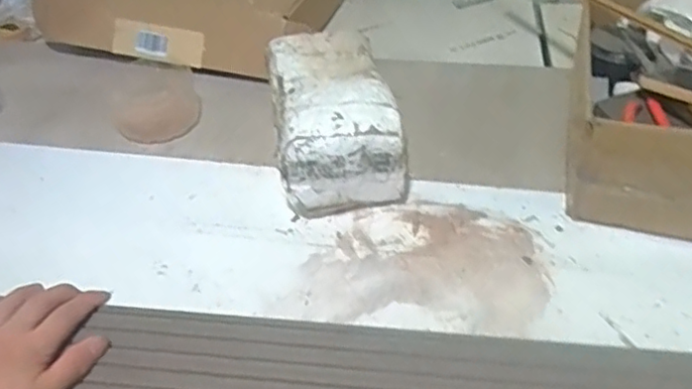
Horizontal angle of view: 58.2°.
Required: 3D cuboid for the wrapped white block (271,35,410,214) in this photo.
[{"bbox_3d":[-0.015,-0.085,0.684,0.129,0.110,0.223,-7,41,-5],"label":"wrapped white block"}]

